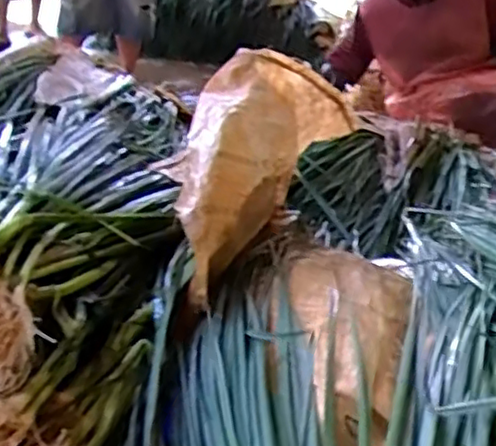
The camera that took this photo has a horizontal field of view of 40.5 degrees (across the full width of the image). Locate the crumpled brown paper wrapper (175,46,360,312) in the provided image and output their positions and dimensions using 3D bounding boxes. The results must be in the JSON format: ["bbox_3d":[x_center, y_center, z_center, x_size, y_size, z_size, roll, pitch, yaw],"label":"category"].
[{"bbox_3d":[-0.003,-0.107,0.951,0.150,0.176,0.552,12,27,21],"label":"crumpled brown paper wrapper"}]

